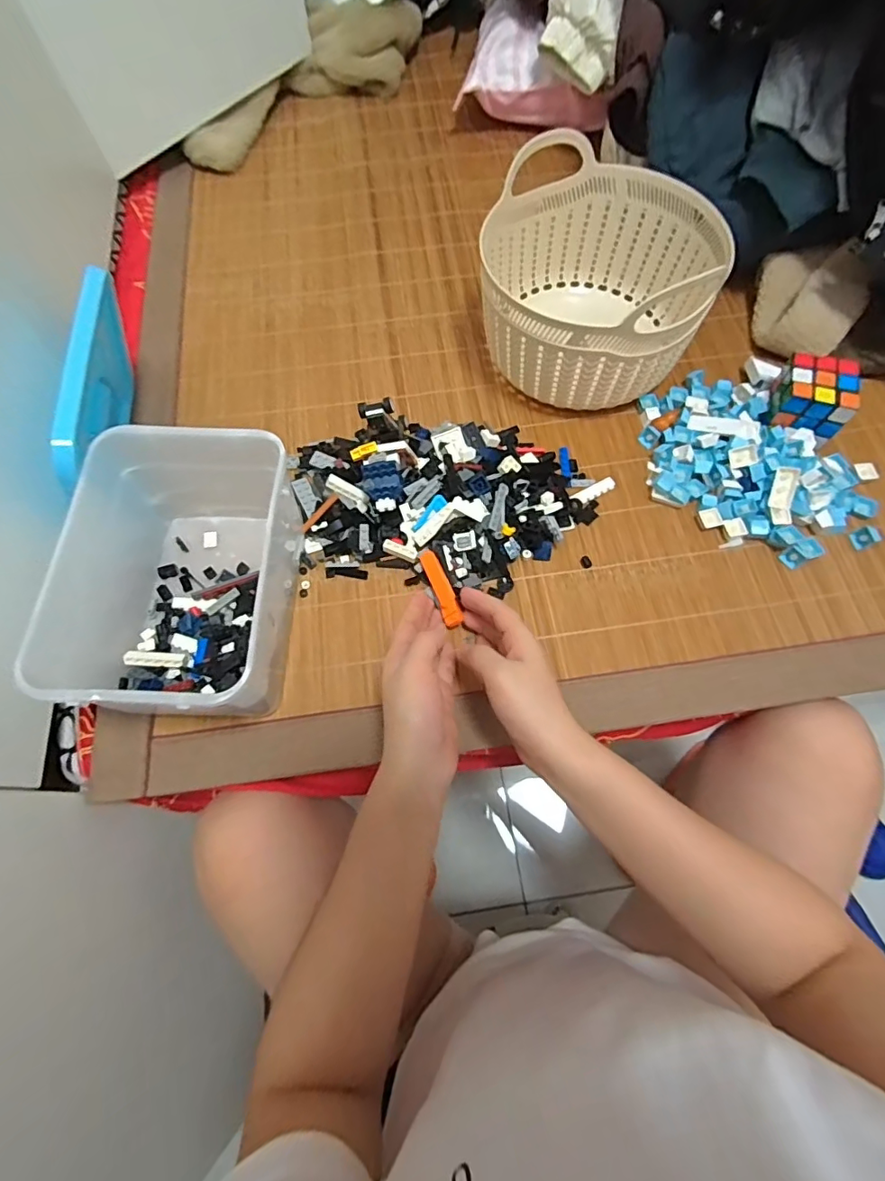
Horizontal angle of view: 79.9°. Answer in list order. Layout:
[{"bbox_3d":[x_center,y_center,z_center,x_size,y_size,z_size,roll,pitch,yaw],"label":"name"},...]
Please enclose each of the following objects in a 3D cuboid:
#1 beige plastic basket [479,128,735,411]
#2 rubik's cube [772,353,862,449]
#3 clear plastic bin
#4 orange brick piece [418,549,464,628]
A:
[{"bbox_3d":[0.149,-0.298,0.538,0.211,0.122,0.225,21,70,10],"label":"beige plastic basket"},{"bbox_3d":[0.356,-0.183,0.512,0.056,0.062,0.063,16,69,8],"label":"rubik's cube"},{"bbox_3d":[-0.199,-0.006,0.427,0.150,0.121,0.208,0,68,2],"label":"clear plastic bin"},{"bbox_3d":[-0.002,-0.003,0.476,0.017,0.013,0.076,-21,71,-7],"label":"orange brick piece"}]

